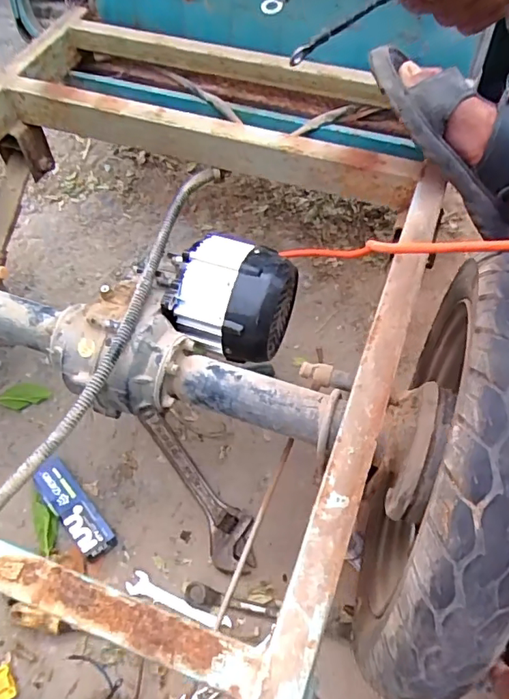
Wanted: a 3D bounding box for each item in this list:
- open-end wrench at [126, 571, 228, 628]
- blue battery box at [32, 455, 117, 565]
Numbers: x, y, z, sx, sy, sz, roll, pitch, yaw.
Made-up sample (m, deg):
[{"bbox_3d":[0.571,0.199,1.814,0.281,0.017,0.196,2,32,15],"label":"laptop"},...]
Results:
[{"bbox_3d":[-0.095,0.316,0.661,0.135,0.008,0.027,20,61,13],"label":"open-end wrench"},{"bbox_3d":[-0.245,0.212,0.715,0.042,0.036,0.159,-37,65,-20],"label":"blue battery box"}]

